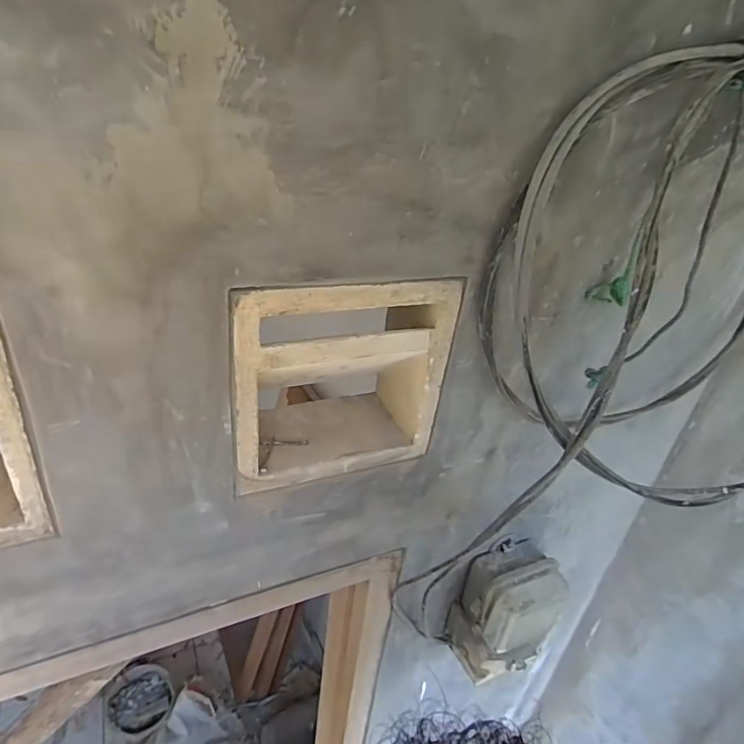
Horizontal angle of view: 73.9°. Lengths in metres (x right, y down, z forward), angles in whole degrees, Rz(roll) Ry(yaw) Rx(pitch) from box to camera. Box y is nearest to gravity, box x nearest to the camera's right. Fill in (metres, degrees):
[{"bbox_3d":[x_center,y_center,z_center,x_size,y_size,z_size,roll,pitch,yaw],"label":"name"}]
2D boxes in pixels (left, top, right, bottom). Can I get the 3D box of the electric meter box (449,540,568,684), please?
[{"bbox_3d":[0.188,0.342,0.703,0.112,0.180,0.107,-14,37,-30],"label":"electric meter box"}]

